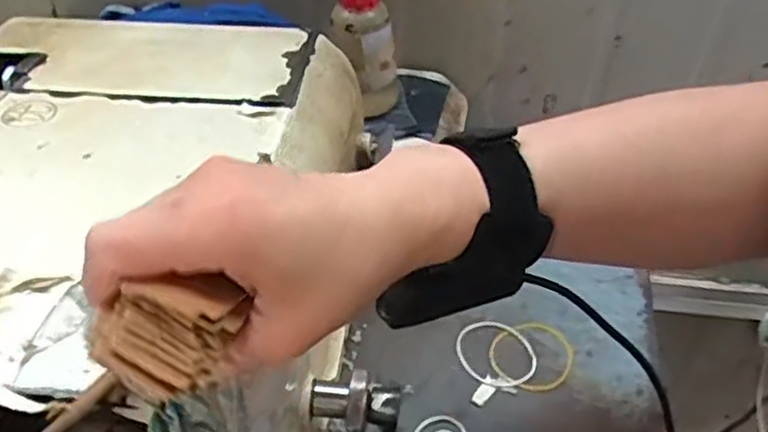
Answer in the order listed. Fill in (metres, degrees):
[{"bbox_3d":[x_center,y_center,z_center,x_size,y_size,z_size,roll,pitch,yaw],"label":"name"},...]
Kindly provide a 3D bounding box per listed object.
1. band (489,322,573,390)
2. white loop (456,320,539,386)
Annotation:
[{"bbox_3d":[0.099,0.091,0.477,0.053,0.004,0.055,1,41,-1],"label":"band"},{"bbox_3d":[0.075,0.090,0.470,0.050,0.006,0.052,1,41,-1],"label":"white loop"}]

